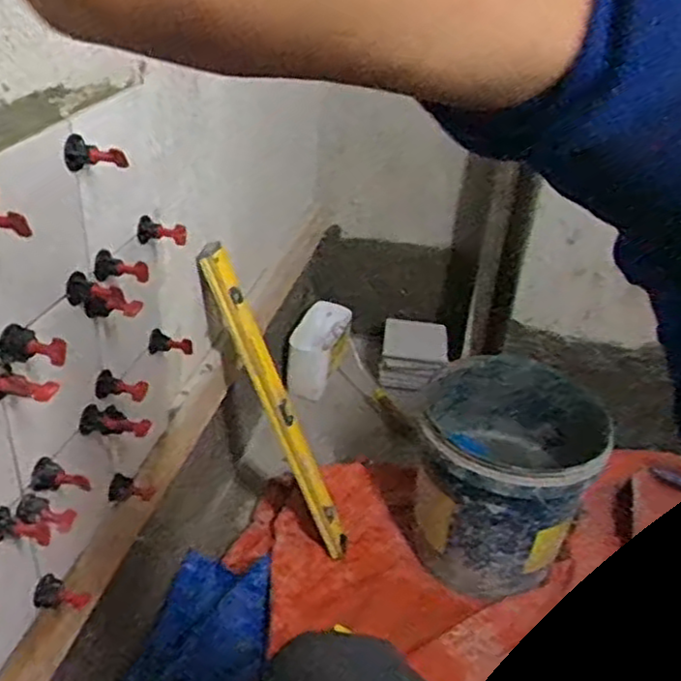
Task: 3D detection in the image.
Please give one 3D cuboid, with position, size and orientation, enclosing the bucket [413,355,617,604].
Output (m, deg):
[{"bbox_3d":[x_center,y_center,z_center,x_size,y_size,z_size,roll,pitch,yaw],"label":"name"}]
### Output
[{"bbox_3d":[0.291,0.242,1.284,0.296,0.289,0.316,4,32,-3],"label":"bucket"}]

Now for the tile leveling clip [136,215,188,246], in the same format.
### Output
[{"bbox_3d":[-0.196,-0.120,0.800,0.051,0.028,0.026,5,32,0],"label":"tile leveling clip"}]

